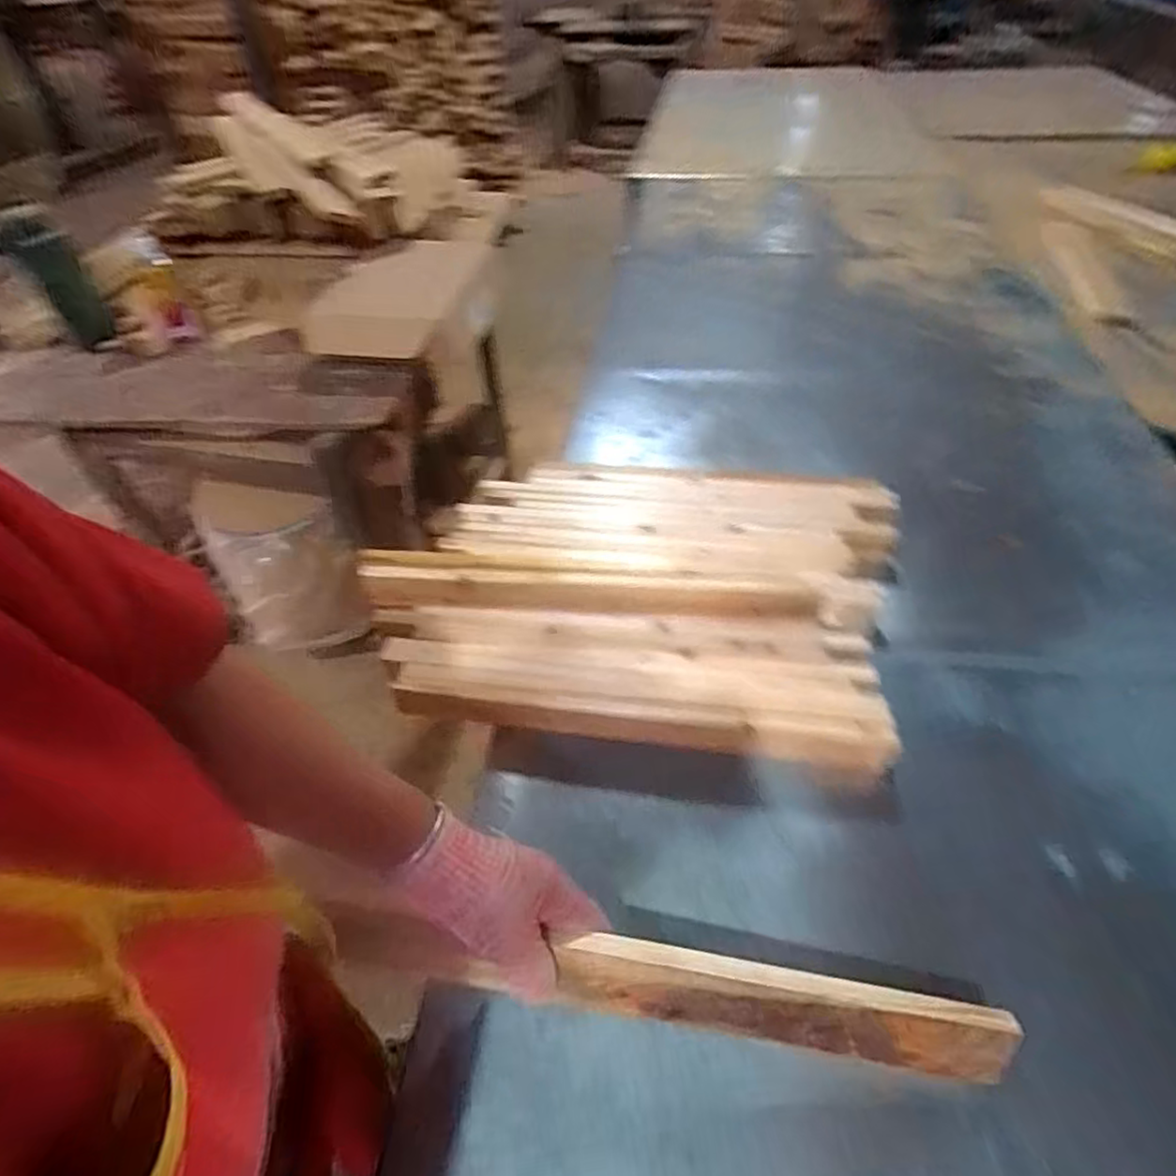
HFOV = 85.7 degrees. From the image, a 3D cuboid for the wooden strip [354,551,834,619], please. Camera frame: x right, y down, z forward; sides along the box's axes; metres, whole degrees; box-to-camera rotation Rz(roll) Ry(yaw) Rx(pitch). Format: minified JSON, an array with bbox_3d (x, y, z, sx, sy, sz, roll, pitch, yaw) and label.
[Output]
[{"bbox_3d":[-0.006,0.001,0.713,0.503,0.051,0.043,3,47,5],"label":"wooden strip"}]

